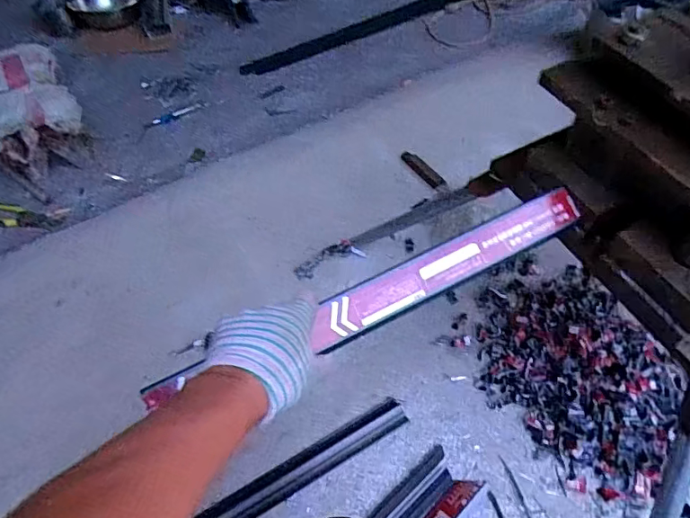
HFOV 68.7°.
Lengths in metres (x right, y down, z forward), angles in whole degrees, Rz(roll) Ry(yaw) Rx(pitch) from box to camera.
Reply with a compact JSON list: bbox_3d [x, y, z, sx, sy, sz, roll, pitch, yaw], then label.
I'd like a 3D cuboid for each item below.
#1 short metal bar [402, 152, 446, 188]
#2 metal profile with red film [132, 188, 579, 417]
[{"bbox_3d":[0.167,-0.192,1.088,0.029,0.011,0.135,-29,55,-15],"label":"short metal bar"},{"bbox_3d":[0.034,0.038,0.518,0.479,0.026,0.049,-25,55,-11],"label":"metal profile with red film"}]

